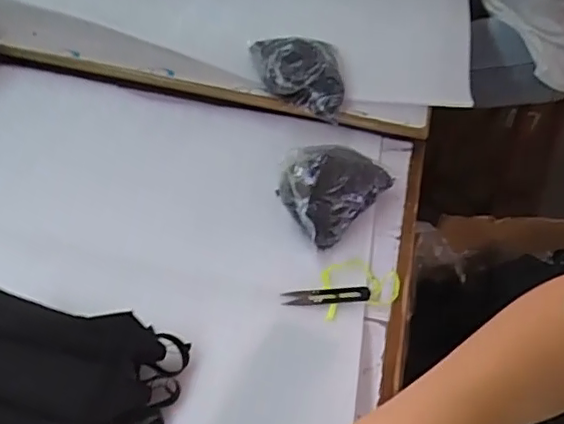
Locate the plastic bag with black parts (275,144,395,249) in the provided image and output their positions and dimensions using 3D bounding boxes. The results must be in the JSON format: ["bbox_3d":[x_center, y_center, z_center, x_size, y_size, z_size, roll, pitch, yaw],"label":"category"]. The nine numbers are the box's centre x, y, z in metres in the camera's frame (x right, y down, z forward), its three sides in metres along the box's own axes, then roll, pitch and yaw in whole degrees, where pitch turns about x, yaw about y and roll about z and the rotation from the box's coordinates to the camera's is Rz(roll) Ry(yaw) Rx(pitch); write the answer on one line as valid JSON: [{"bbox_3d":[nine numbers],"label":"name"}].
[{"bbox_3d":[0.067,-0.035,0.757,0.107,0.085,0.155,34,52,24],"label":"plastic bag with black parts"}]

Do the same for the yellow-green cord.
[{"bbox_3d":[0.087,0.084,0.689,0.092,0.030,0.065,-10,47,-16],"label":"yellow-green cord"}]

